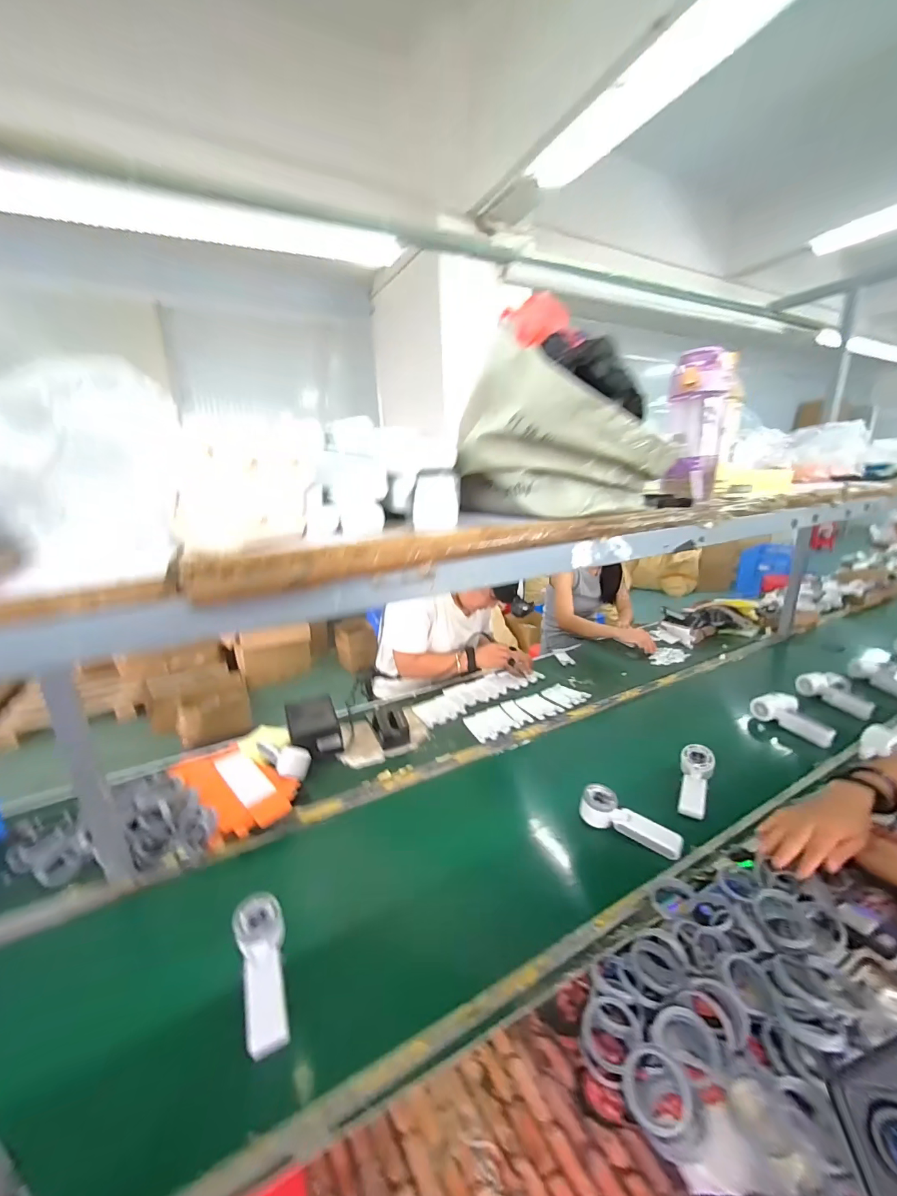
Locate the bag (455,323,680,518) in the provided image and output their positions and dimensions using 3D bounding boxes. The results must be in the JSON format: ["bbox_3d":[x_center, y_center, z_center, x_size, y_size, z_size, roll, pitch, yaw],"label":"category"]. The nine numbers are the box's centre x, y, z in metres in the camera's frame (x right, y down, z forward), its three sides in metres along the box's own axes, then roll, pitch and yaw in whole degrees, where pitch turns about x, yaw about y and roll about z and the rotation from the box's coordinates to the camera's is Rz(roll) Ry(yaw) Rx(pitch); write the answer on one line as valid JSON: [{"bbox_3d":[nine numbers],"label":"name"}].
[{"bbox_3d":[0.126,-0.160,0.438,0.208,0.142,0.116,-7,18,-17],"label":"bag"}]

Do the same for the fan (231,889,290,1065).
[{"bbox_3d":[-0.240,0.477,0.553,0.058,0.025,0.172,-9,34,-24],"label":"fan"}]

